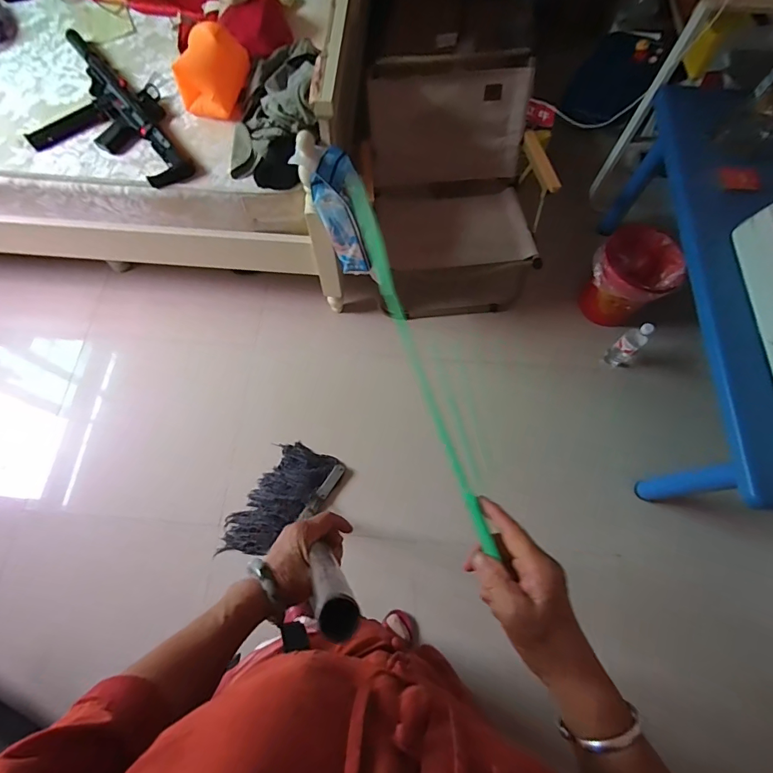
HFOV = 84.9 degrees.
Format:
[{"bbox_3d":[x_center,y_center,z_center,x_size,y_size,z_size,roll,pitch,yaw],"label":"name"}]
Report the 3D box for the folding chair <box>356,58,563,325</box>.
[{"bbox_3d":[0.211,-0.574,1.350,0.511,0.599,0.454,-7,70,-3],"label":"folding chair"}]

